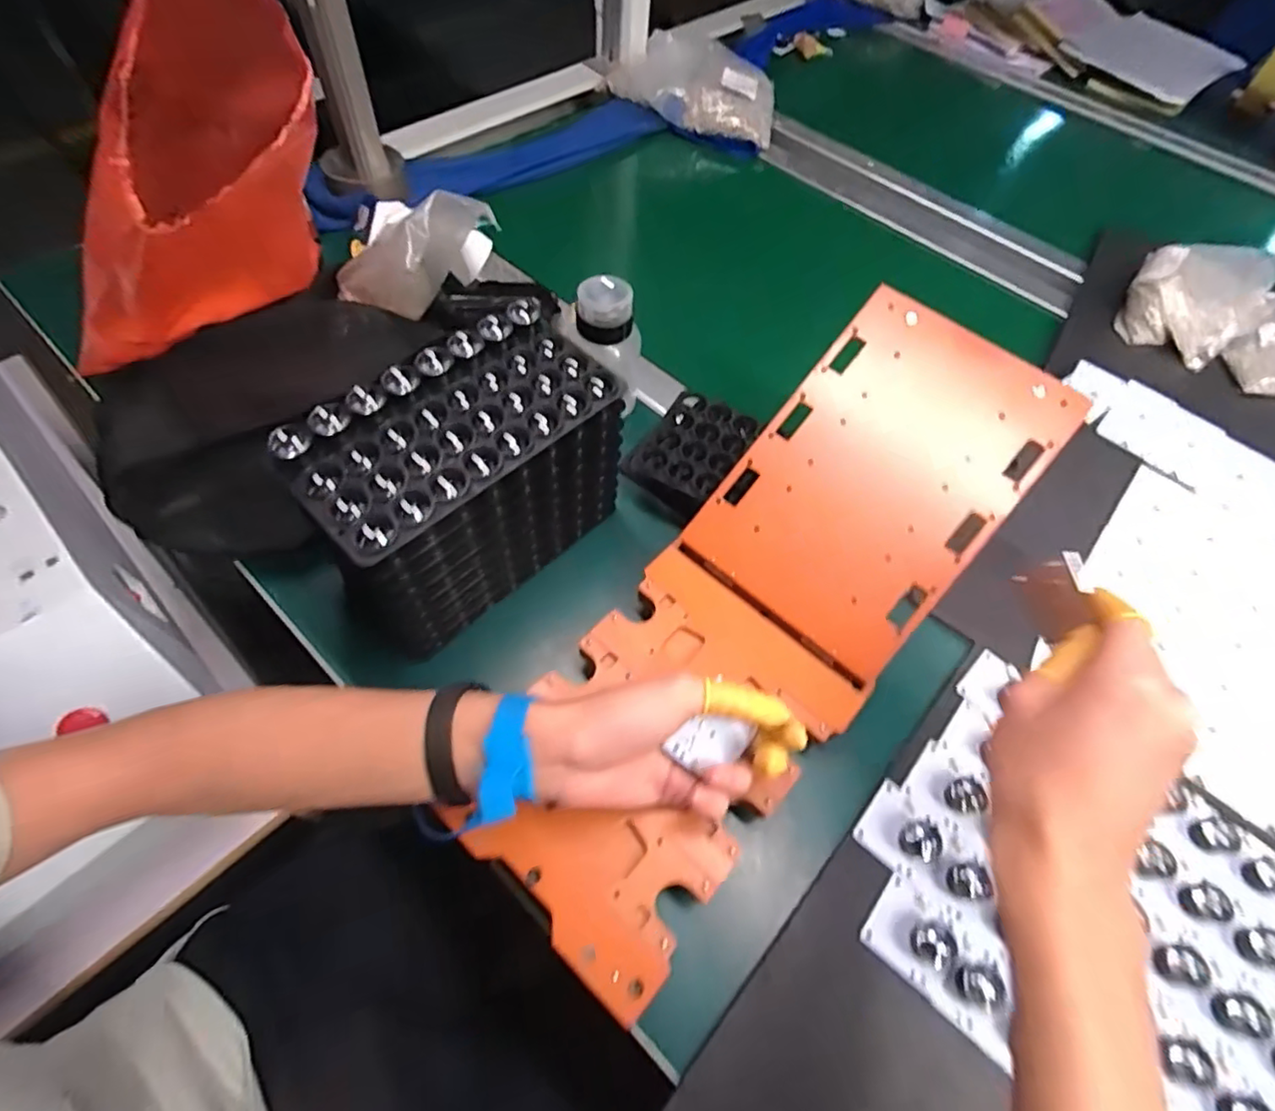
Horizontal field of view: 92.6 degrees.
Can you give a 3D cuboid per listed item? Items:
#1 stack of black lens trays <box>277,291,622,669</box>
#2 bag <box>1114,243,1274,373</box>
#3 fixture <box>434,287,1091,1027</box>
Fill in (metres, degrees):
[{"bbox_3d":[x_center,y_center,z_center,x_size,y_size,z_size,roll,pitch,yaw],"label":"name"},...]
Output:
[{"bbox_3d":[-0.110,-0.048,0.413,0.093,0.147,0.196,42,65,19],"label":"stack of black lens trays"},{"bbox_3d":[0.603,-0.279,0.655,0.122,0.054,0.162,35,63,15],"label":"bag"},{"bbox_3d":[0.090,0.033,0.397,0.163,0.059,0.450,36,78,16],"label":"fixture"}]

